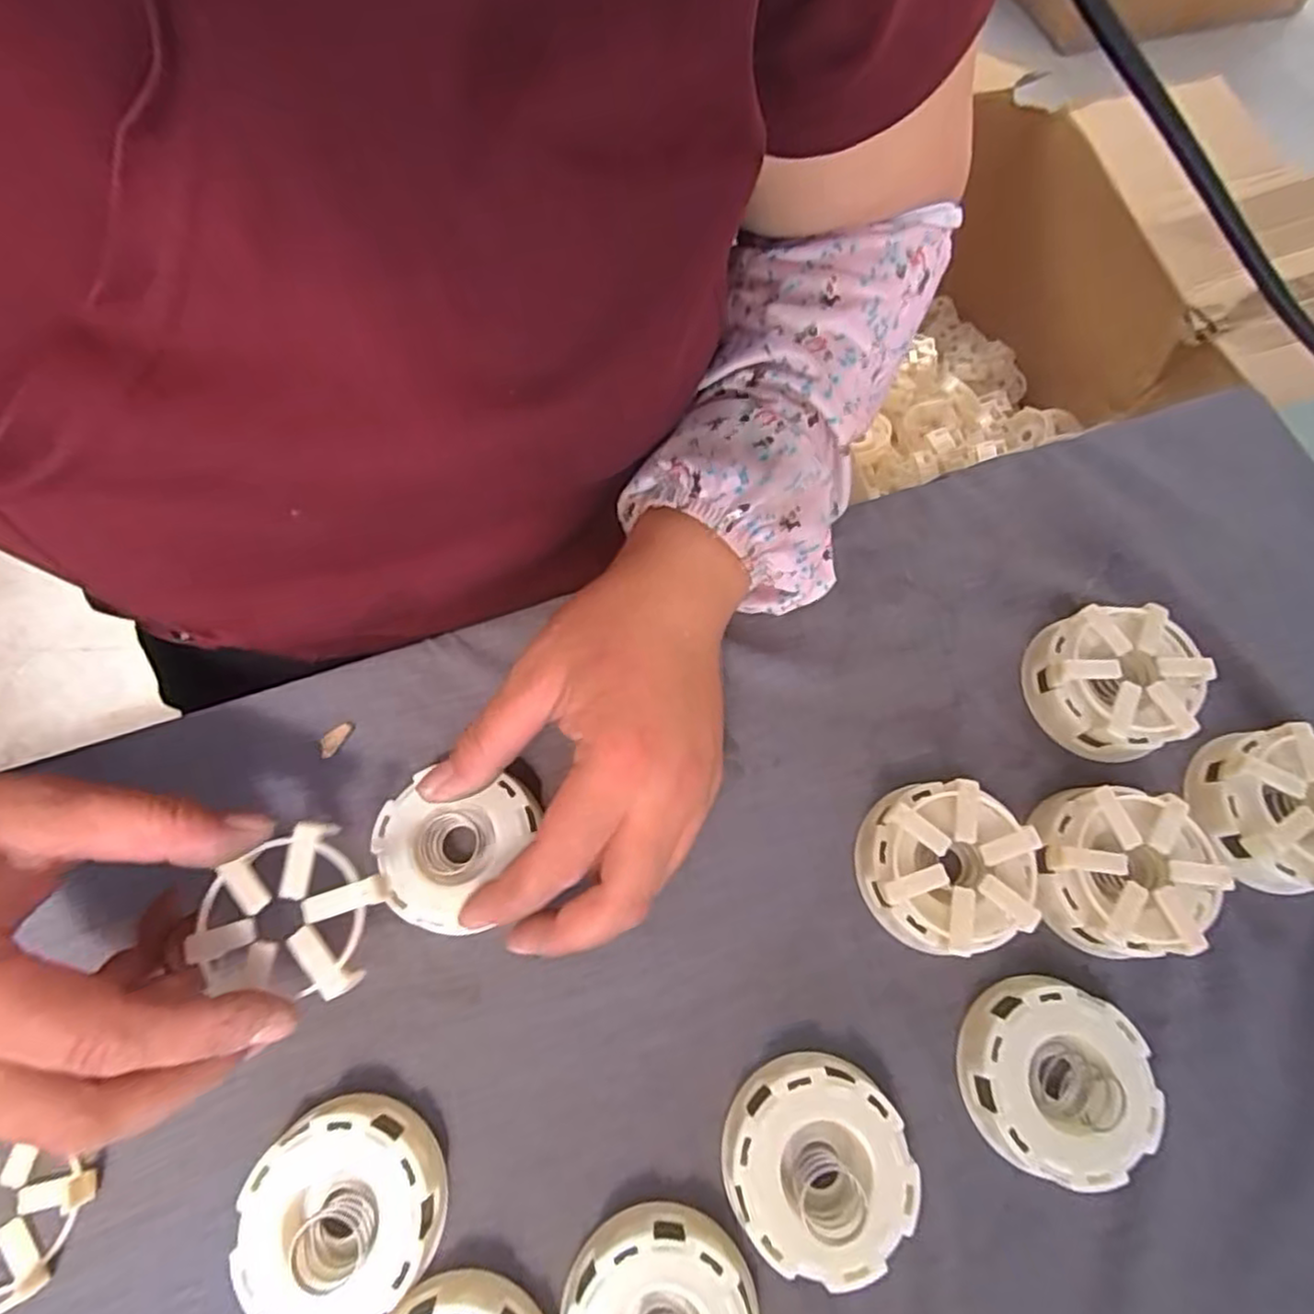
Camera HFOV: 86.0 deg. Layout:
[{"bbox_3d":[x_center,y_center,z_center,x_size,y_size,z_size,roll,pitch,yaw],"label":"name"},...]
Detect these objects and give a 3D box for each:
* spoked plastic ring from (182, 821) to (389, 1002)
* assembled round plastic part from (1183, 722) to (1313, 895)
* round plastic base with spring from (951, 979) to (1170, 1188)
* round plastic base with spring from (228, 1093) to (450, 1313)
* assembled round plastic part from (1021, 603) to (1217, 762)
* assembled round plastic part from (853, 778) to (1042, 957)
[{"bbox_3d":[-0.124,0.084,0.237,0.060,0.008,0.054,5,71,1],"label":"spoked plastic ring"},{"bbox_3d":[0.260,0.061,0.288,0.063,0.028,0.064,0,71,-1],"label":"assembled round plastic part"},{"bbox_3d":[0.148,0.156,0.261,0.063,0.021,0.063,0,71,-1],"label":"round plastic base with spring"},{"bbox_3d":[-0.108,0.191,0.241,0.063,0.026,0.063,0,71,-1],"label":"round plastic base with spring"},{"bbox_3d":[0.201,0.011,0.308,0.061,0.029,0.062,0,71,-1],"label":"assembled round plastic part"},{"bbox_3d":[0.116,0.083,0.282,0.062,0.031,0.063,0,71,-1],"label":"assembled round plastic part"}]

